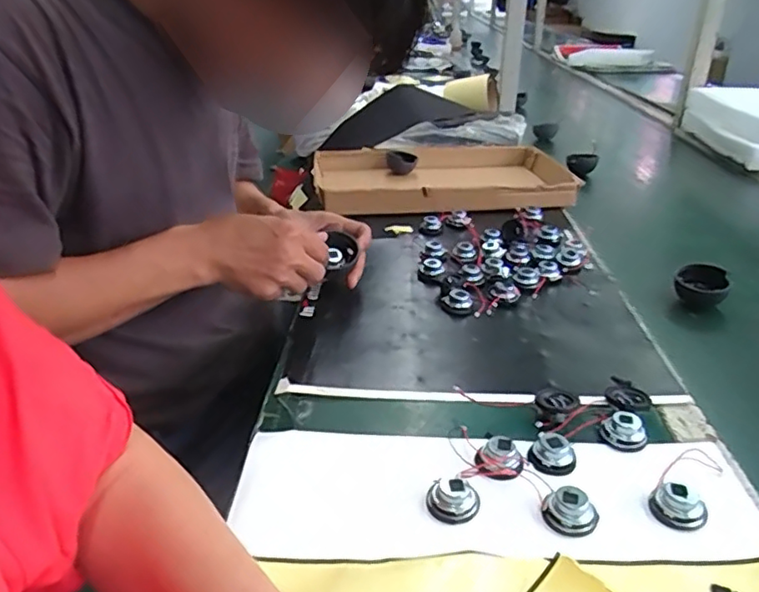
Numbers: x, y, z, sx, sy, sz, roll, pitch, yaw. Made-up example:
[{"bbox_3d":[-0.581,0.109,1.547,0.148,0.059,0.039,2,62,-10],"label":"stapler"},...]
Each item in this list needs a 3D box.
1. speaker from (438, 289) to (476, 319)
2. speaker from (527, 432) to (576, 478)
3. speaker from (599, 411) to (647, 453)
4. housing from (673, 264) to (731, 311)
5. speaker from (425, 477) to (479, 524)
[{"bbox_3d":[0.089,0.008,0.675,0.040,0.021,0.040,5,29,9],"label":"speaker"},{"bbox_3d":[0.134,0.121,0.456,0.034,0.020,0.029,12,30,21],"label":"speaker"},{"bbox_3d":[0.200,0.108,0.479,0.031,0.020,0.031,0,28,0],"label":"speaker"},{"bbox_3d":[0.378,-0.006,0.700,0.056,0.048,0.050,18,33,29],"label":"housing"},{"bbox_3d":[0.051,0.138,0.413,0.036,0.019,0.029,10,30,17],"label":"speaker"}]

